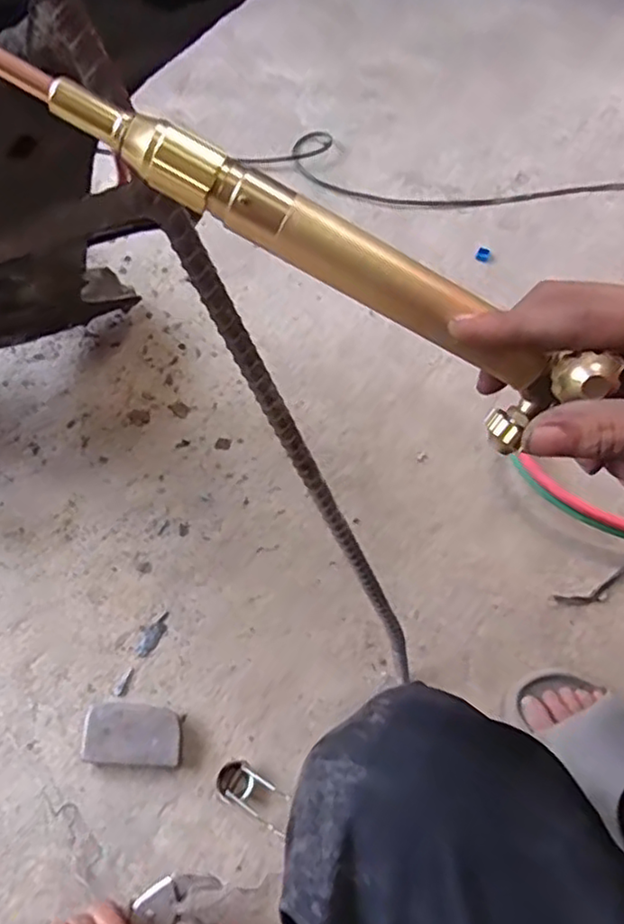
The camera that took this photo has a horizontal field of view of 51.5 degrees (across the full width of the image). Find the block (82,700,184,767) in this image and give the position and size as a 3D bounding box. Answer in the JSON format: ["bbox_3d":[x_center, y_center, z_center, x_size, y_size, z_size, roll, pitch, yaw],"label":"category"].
[{"bbox_3d":[-0.192,0.294,0.700,0.103,0.031,0.061,3,65,-1],"label":"block"}]

